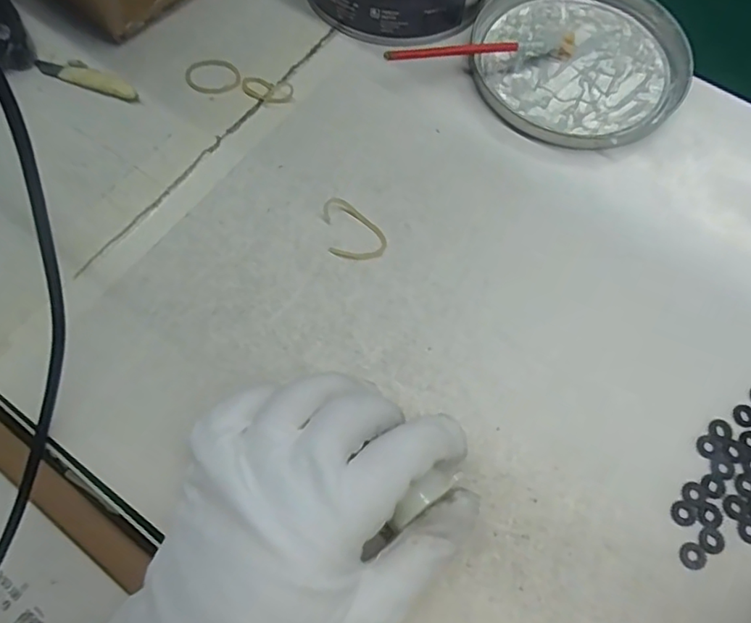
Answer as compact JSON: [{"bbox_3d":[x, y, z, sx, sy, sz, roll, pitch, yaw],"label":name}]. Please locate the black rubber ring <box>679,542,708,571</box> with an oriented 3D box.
[{"bbox_3d":[0.136,0.104,0.231,0.012,0.004,0.011,0,67,-1],"label":"black rubber ring"}]

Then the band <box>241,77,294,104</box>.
[{"bbox_3d":[-0.065,-0.134,0.326,0.031,0.004,0.018,10,67,3],"label":"band"}]

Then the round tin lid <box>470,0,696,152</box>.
[{"bbox_3d":[0.126,-0.157,0.335,0.125,0.012,0.132,0,67,-1],"label":"round tin lid"}]

